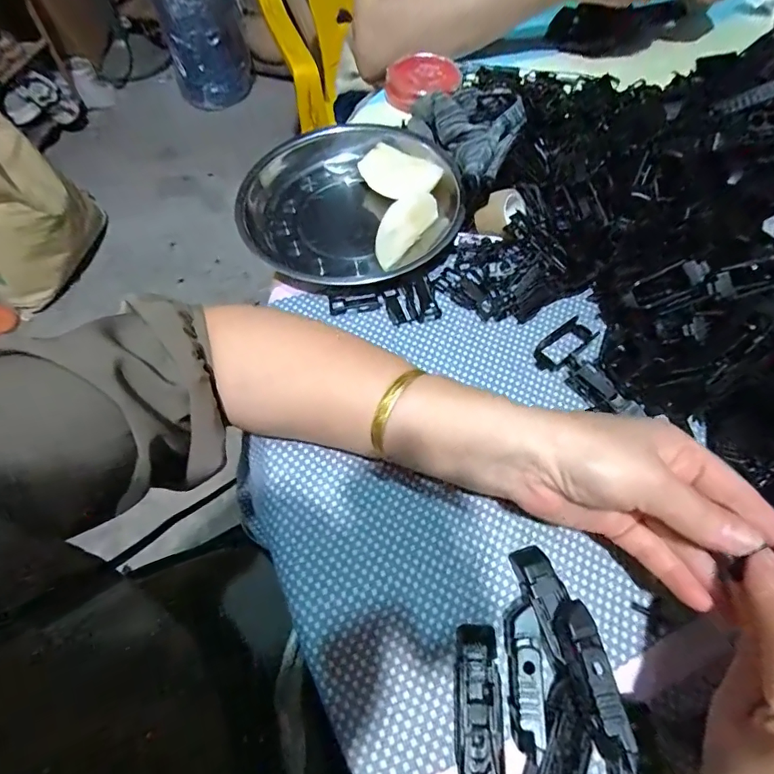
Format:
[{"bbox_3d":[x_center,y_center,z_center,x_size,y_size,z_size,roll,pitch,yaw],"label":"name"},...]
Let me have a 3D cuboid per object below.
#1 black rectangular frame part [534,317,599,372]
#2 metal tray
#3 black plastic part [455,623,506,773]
[{"bbox_3d":[0.131,-0.033,0.337,0.058,0.013,0.023,-34,65,-17],"label":"black rectangular frame part"},{"bbox_3d":[-0.029,-0.151,0.383,0.173,0.034,0.176,-29,64,-15],"label":"metal tray"},{"bbox_3d":[0.046,0.157,0.233,0.022,0.011,0.066,3,60,3],"label":"black plastic part"}]

